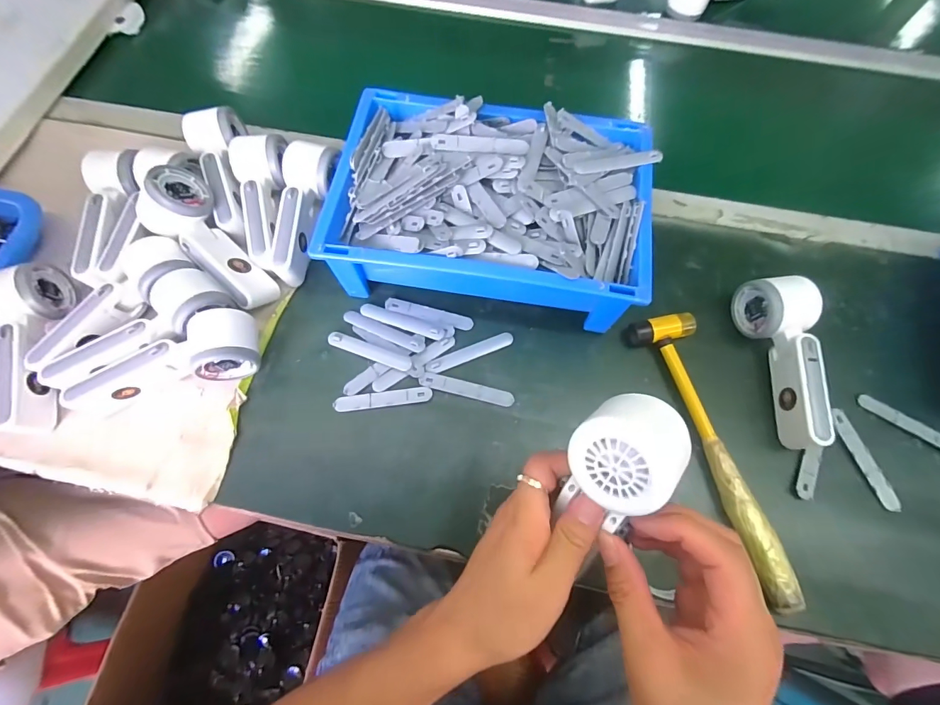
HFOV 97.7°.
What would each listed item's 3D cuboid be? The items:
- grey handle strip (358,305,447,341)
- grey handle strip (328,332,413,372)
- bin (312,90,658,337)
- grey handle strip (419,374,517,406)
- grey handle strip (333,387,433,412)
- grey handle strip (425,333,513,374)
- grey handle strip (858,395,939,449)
[{"bbox_3d":[-0.072,-0.033,0.436,0.093,0.006,0.017,19,69,7],"label":"grey handle strip"},{"bbox_3d":[-0.103,-0.001,0.424,0.092,0.005,0.016,19,69,7],"label":"grey handle strip"},{"bbox_3d":[0.020,-0.145,0.434,0.304,0.104,0.215,9,68,2],"label":"bin"},{"bbox_3d":[-0.003,0.036,0.411,0.094,0.005,0.015,13,68,4],"label":"grey handle strip"},{"bbox_3d":[-0.086,0.046,0.406,0.095,0.006,0.015,-6,68,-3],"label":"grey handle strip"},{"bbox_3d":[0.000,0.000,0.427,0.095,0.005,0.016,-22,70,-10],"label":"grey handle strip"},{"bbox_3d":[0.433,0.071,0.403,0.095,0.006,0.015,35,71,13],"label":"grey handle strip"}]

